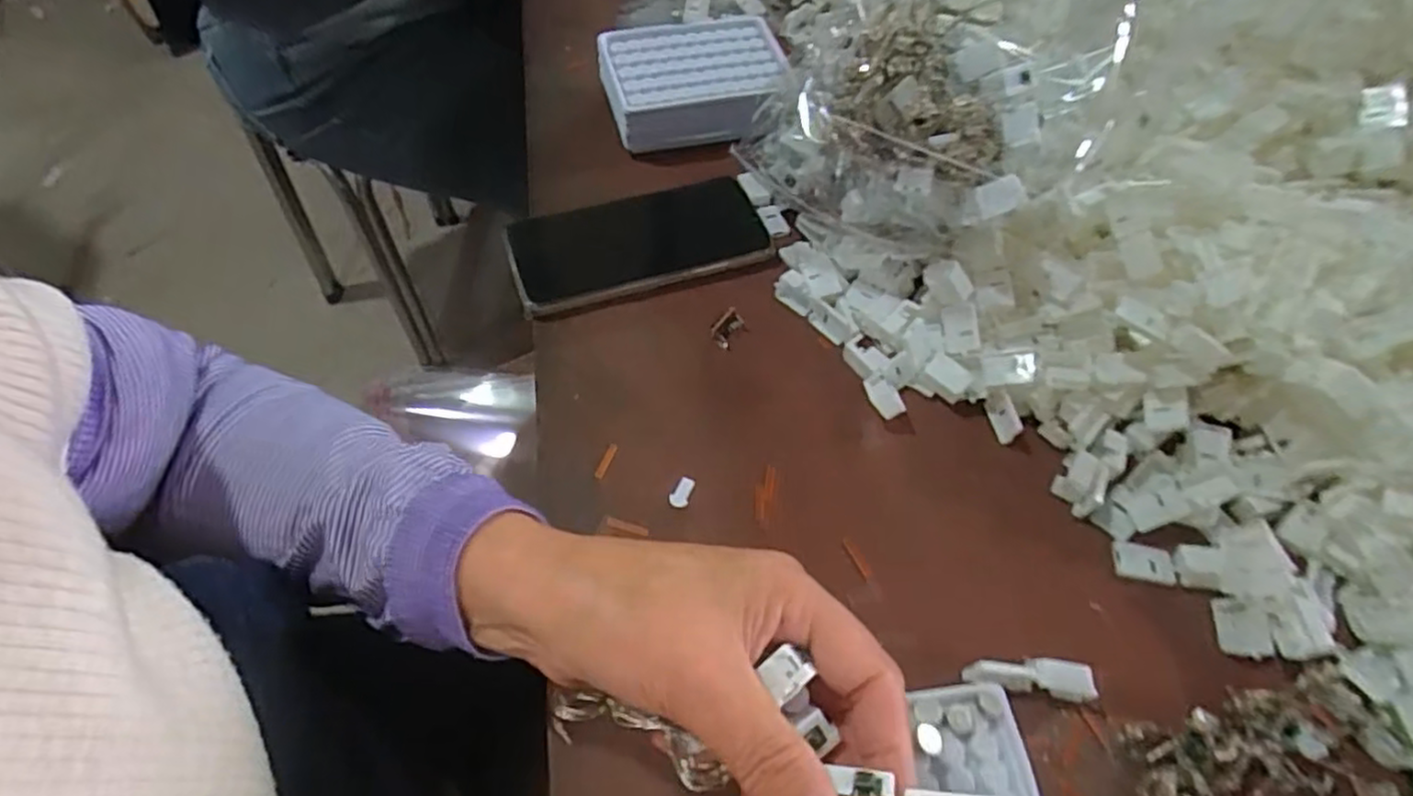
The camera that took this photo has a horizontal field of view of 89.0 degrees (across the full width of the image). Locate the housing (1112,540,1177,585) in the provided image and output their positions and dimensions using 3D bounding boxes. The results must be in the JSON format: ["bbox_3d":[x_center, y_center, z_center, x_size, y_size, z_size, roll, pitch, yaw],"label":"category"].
[{"bbox_3d":[0.226,0.085,0.371,0.029,0.005,0.019,12,56,5],"label":"housing"}]

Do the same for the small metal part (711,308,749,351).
[{"bbox_3d":[0.014,-0.043,0.442,0.016,0.009,0.025,32,60,18],"label":"small metal part"}]

